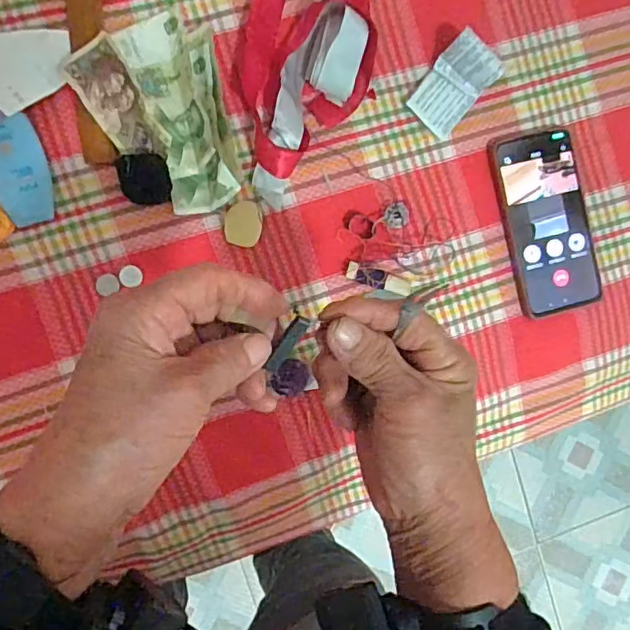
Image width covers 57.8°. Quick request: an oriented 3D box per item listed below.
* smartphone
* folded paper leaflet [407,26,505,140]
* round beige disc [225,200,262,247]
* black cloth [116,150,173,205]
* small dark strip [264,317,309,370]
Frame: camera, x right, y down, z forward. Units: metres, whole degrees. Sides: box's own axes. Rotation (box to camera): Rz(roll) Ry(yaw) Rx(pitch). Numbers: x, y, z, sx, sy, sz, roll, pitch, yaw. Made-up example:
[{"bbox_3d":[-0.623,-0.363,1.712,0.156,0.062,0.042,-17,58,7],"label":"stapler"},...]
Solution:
[{"bbox_3d":[0.211,-0.086,0.516,0.081,0.008,0.164,-14,95,-9],"label":"smartphone"},{"bbox_3d":[0.121,-0.198,0.489,0.051,0.031,0.077,41,86,-9],"label":"folded paper leaflet"},{"bbox_3d":[-0.059,-0.076,0.475,0.030,0.004,0.037,8,92,-10],"label":"round beige disc"},{"bbox_3d":[-0.134,-0.109,0.451,0.037,0.013,0.042,-15,95,-9],"label":"black cloth"},{"bbox_3d":[-0.014,0.014,0.292,0.008,0.004,0.033,31,109,-6],"label":"small dark strip"}]

